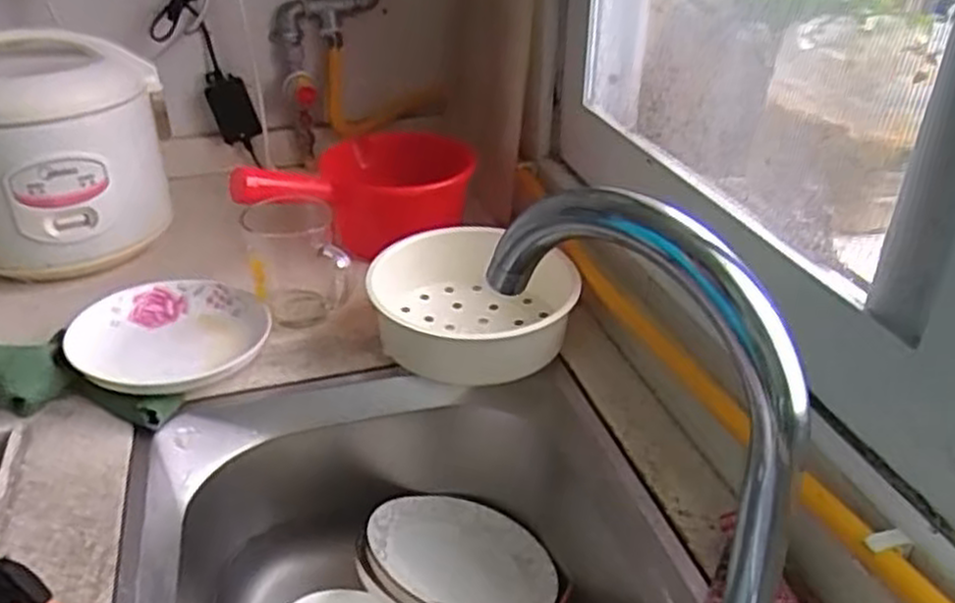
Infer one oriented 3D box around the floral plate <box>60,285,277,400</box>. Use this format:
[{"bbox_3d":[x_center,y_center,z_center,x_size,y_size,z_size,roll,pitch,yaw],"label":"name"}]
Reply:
[{"bbox_3d":[-0.284,0.040,0.713,0.171,0.042,0.159,0,32,0],"label":"floral plate"}]

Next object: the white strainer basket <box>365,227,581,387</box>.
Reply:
[{"bbox_3d":[-0.001,0.008,0.734,0.174,0.074,0.183,3,32,5],"label":"white strainer basket"}]

